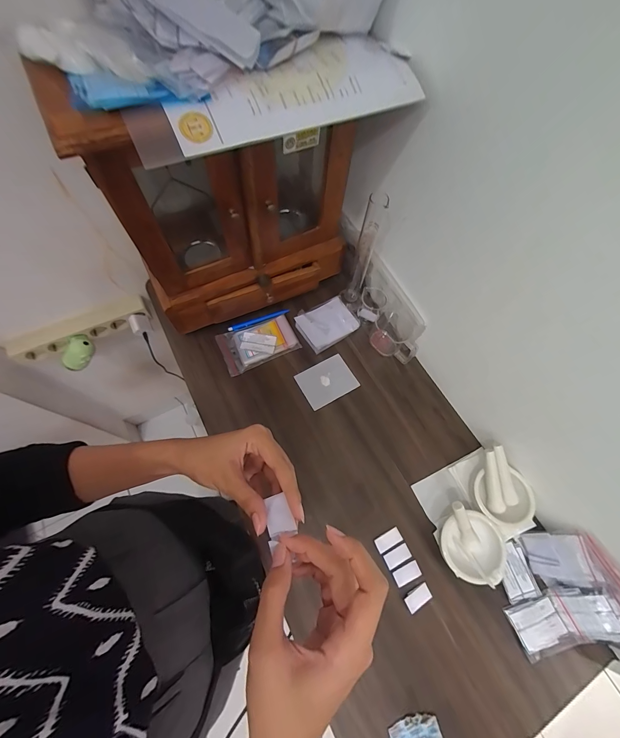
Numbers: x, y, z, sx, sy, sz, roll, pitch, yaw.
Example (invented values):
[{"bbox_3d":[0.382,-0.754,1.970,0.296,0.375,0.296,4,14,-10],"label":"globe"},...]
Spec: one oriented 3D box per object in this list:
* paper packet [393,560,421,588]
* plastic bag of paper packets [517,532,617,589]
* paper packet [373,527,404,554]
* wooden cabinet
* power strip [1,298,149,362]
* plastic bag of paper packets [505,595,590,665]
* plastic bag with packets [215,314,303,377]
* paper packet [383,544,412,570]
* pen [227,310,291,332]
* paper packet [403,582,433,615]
[{"bbox_3d":[0.158,0.332,0.502,0.045,0.004,0.023,-20,69,-11],"label":"paper packet"},{"bbox_3d":[0.394,0.299,0.481,0.020,0.102,0.077,-2,66,-43],"label":"plastic bag of paper packets"},{"bbox_3d":[0.133,0.287,0.520,0.047,0.004,0.023,-22,70,-12],"label":"paper packet"},{"bbox_3d":[-0.117,-0.272,0.518,0.356,0.369,0.169,-22,70,-12],"label":"wooden cabinet"},{"bbox_3d":[-0.528,-0.090,0.723,0.289,0.062,0.029,-26,70,-13],"label":"power strip"},{"bbox_3d":[0.359,0.394,0.472,0.087,0.026,0.068,-15,68,-9],"label":"plastic bag of paper packets"},{"bbox_3d":[-0.108,-0.056,0.654,0.157,0.014,0.095,-23,70,-12],"label":"plastic bag with packets"},{"bbox_3d":[0.145,0.310,0.512,0.045,0.004,0.024,-21,69,-11],"label":"paper packet"},{"bbox_3d":[-0.111,-0.107,0.682,0.137,0.005,0.014,-21,69,-11],"label":"pen"},{"bbox_3d":[0.170,0.359,0.487,0.044,0.010,0.024,-23,70,-12],"label":"paper packet"}]

